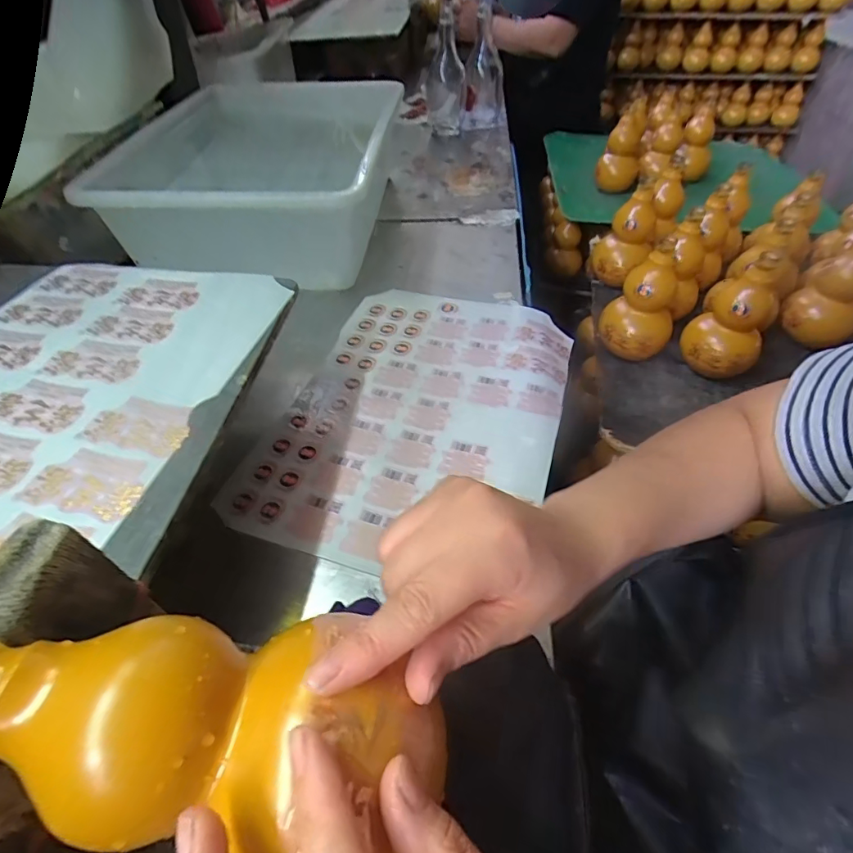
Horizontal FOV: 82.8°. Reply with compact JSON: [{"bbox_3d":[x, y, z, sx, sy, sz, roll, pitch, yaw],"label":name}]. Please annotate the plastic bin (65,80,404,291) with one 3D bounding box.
[{"bbox_3d":[-0.278,-0.406,0.781,0.424,0.146,0.531,1,47,0],"label":"plastic bin"}]

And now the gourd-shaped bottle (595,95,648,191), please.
[{"bbox_3d":[0.447,-0.621,1.109,0.090,0.189,0.111,20,49,17],"label":"gourd-shaped bottle"}]

